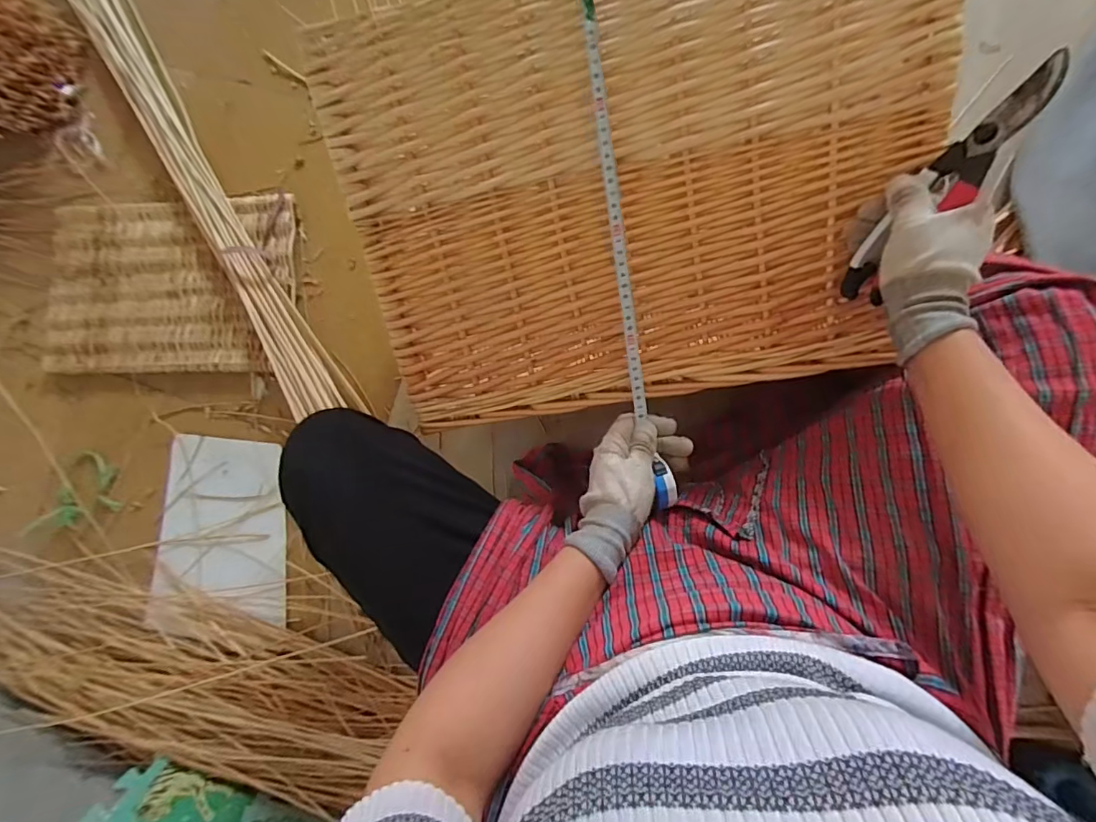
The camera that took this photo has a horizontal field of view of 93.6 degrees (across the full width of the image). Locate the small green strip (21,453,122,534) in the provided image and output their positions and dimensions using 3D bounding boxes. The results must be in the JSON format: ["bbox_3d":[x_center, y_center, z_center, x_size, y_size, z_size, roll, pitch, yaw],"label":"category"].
[{"bbox_3d":[-0.843,0.172,0.932,0.123,0.027,0.171,28,88,4],"label":"small green strip"}]

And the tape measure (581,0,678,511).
[{"bbox_3d":[0.070,-0.128,0.458,0.024,0.044,0.454,-10,105,7],"label":"tape measure"}]

